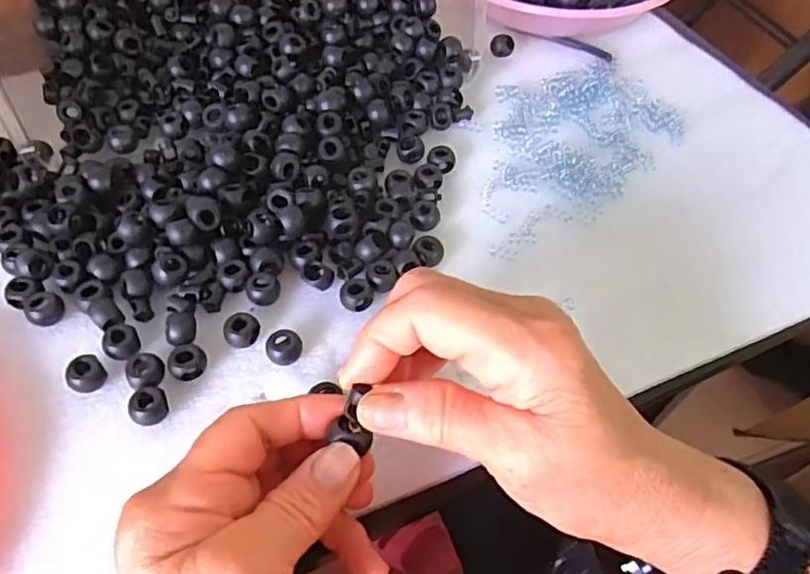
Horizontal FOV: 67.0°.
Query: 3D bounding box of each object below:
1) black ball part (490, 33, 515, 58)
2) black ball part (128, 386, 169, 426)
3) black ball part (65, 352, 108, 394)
[{"bbox_3d":[0.073,-0.180,0.456,0.017,0.012,0.016,10,54,4],"label":"black ball part"},{"bbox_3d":[-0.119,0.055,0.284,0.017,0.012,0.016,1,54,-2],"label":"black ball part"},{"bbox_3d":[-0.151,0.041,0.291,0.016,0.013,0.012,-38,64,-26],"label":"black ball part"}]

